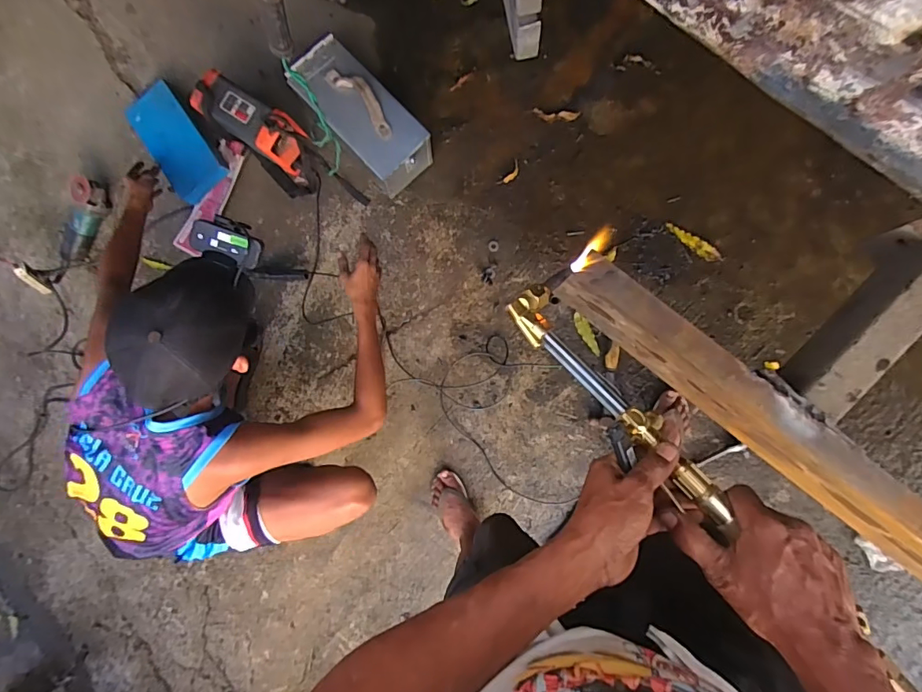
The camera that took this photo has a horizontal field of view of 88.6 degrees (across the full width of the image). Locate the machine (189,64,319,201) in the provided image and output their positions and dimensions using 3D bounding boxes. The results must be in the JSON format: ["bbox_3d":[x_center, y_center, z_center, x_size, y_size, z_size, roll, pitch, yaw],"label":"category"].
[{"bbox_3d":[-0.504,-0.522,1.189,0.287,0.197,0.140,34,88,5],"label":"machine"}]

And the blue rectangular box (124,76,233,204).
[{"bbox_3d":[-0.743,-0.524,1.227,0.154,0.043,0.274,-29,101,1],"label":"blue rectangular box"}]

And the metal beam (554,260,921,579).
[{"bbox_3d":[0.631,0.296,0.546,1.319,0.180,0.053,39,89,5],"label":"metal beam"}]

